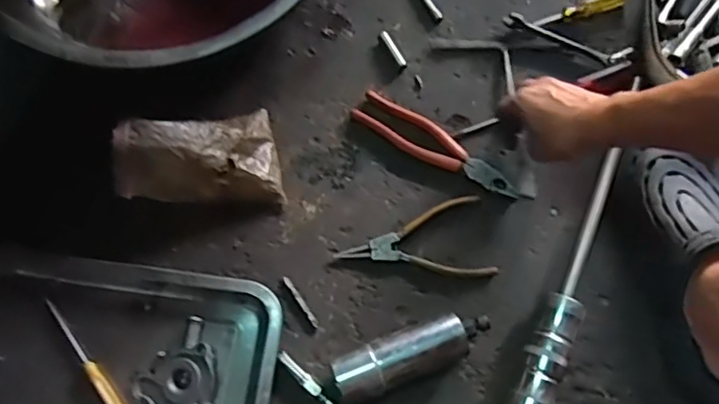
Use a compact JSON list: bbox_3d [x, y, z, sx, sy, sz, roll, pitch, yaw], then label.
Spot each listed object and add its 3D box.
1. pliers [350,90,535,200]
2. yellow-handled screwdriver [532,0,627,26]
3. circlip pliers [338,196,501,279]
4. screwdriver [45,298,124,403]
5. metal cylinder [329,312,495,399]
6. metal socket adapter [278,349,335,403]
[{"bbox_3d":[0.094,-0.063,0.666,0.214,0.026,0.050,32,73,8],"label":"pliers"},{"bbox_3d":[0.278,-0.238,0.730,0.131,0.025,0.021,-20,73,-9],"label":"yellow-handled screwdriver"},{"bbox_3d":[0.059,0.050,0.632,0.160,0.010,0.088,-11,72,-6],"label":"circlip pliers"},{"bbox_3d":[-0.271,0.153,0.583,0.014,0.013,0.143,-37,76,-13],"label":"screwdriver"},{"bbox_3d":[0.052,0.149,0.580,0.161,0.046,0.048,-20,73,-9],"label":"metal cylinder"},{"bbox_3d":[-0.046,0.182,0.579,0.092,0.008,0.012,43,75,12],"label":"metal socket adapter"}]

